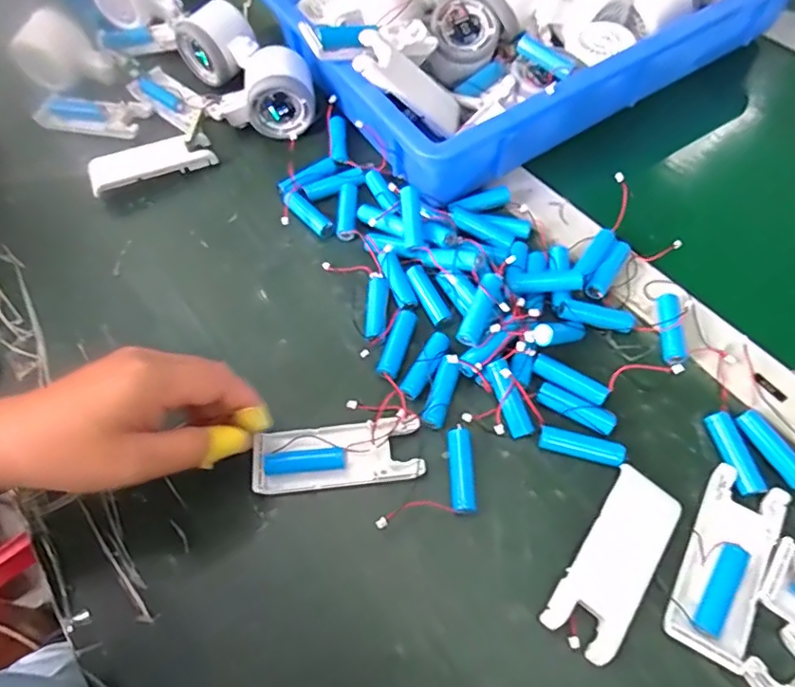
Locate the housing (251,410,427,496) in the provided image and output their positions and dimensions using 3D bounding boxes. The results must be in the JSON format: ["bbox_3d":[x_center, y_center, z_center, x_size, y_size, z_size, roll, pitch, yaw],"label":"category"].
[{"bbox_3d":[-0.038,0.070,0.350,0.104,0.013,0.039,-7,61,-2],"label":"housing"}]

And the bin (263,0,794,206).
[{"bbox_3d":[0.123,-0.316,0.500,0.435,0.104,0.281,-31,64,-13],"label":"bin"}]

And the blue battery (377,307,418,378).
[{"bbox_3d":[0.001,0.000,0.387,0.013,0.011,0.051,17,64,13],"label":"blue battery"}]

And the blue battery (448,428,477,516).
[{"bbox_3d":[0.040,0.079,0.344,0.015,0.012,0.050,-2,62,3],"label":"blue battery"}]

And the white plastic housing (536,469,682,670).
[{"bbox_3d":[0.124,0.122,0.311,0.040,0.012,0.103,32,68,19],"label":"white plastic housing"}]

